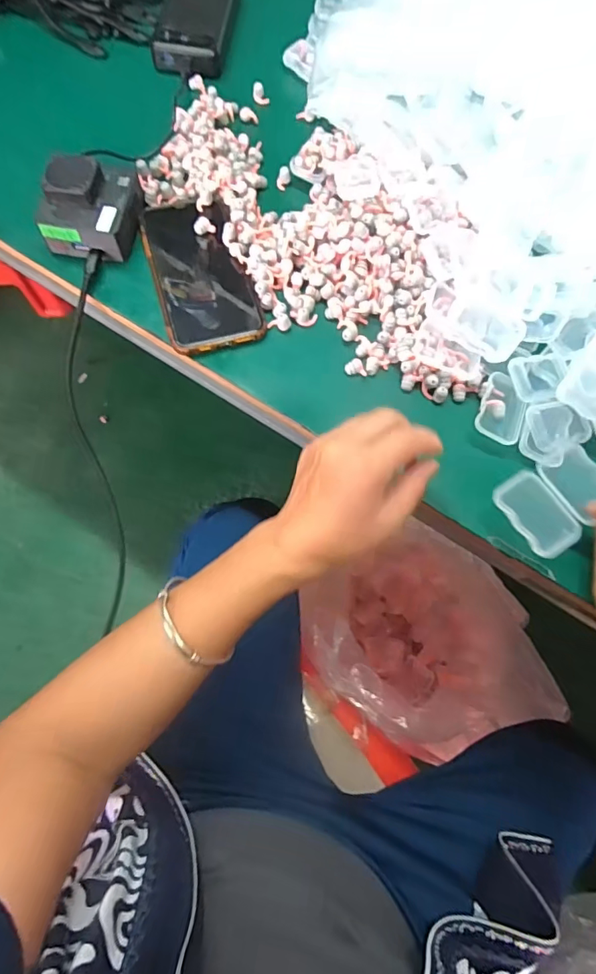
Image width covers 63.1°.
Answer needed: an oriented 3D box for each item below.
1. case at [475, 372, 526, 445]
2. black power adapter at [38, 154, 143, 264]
[{"bbox_3d":[0.161,-0.061,0.385,0.035,0.019,0.057,20,70,5],"label":"case"},{"bbox_3d":[-0.174,-0.243,0.414,0.068,0.041,0.081,12,70,2],"label":"black power adapter"}]

